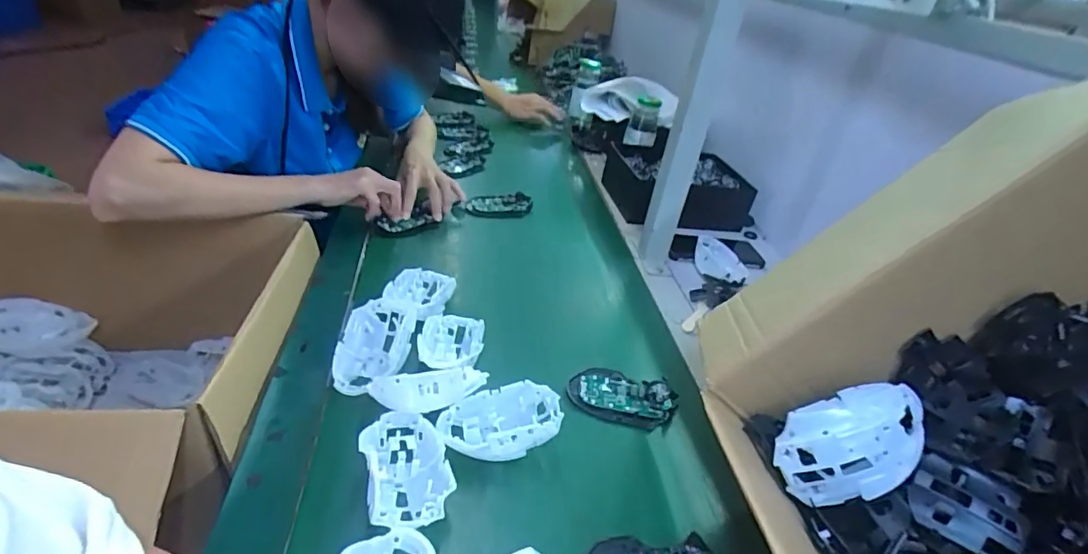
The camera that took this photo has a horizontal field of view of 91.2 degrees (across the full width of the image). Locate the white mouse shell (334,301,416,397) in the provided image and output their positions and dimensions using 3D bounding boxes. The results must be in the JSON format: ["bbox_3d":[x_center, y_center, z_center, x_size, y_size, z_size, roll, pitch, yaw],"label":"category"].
[{"bbox_3d":[-0.178,0.072,0.558,0.076,0.038,0.114,2,33,-9],"label":"white mouse shell"}]

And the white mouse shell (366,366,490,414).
[{"bbox_3d":[-0.111,0.104,0.503,0.108,0.045,0.027,2,33,-8],"label":"white mouse shell"}]

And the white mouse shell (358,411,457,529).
[{"bbox_3d":[-0.116,0.169,0.452,0.067,0.049,0.113,-6,35,-19],"label":"white mouse shell"}]

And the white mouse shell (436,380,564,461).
[{"bbox_3d":[-0.043,0.140,0.506,0.109,0.051,0.062,-1,33,-12],"label":"white mouse shell"}]

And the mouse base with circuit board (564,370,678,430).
[{"bbox_3d":[0.084,0.129,0.577,0.112,0.026,0.061,17,34,15],"label":"mouse base with circuit board"}]

